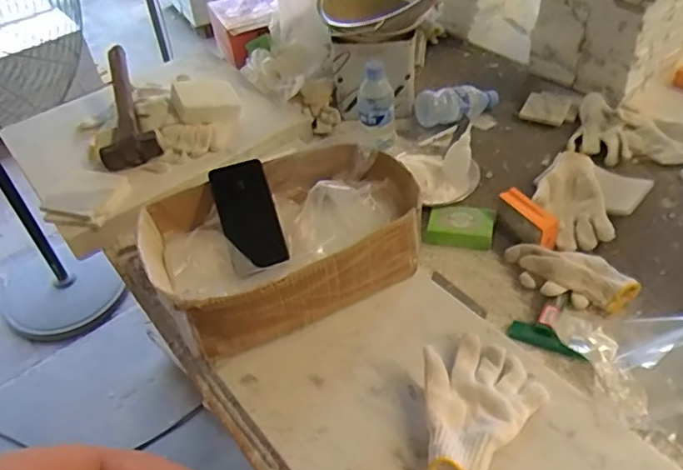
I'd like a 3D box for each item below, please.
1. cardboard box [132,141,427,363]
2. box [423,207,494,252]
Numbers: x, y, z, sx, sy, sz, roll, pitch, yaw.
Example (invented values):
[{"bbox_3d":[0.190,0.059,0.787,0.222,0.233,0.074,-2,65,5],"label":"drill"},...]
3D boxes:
[{"bbox_3d":[-0.072,0.011,0.793,0.371,0.121,0.228,-21,48,-14],"label":"cardboard box"},{"bbox_3d":[0.179,-0.014,0.851,0.099,0.028,0.065,4,47,10],"label":"box"}]

